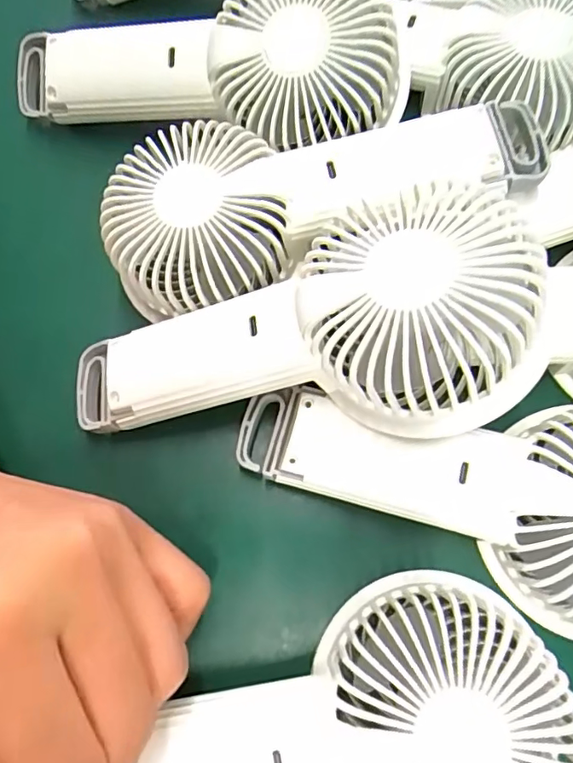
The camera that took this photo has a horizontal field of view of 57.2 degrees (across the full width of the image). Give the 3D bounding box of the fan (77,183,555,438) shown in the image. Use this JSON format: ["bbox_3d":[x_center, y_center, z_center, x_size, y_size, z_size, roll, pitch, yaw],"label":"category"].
[{"bbox_3d":[0.000,-0.012,0.194,0.176,0.043,0.072,-12,73,21],"label":"fan"}]

